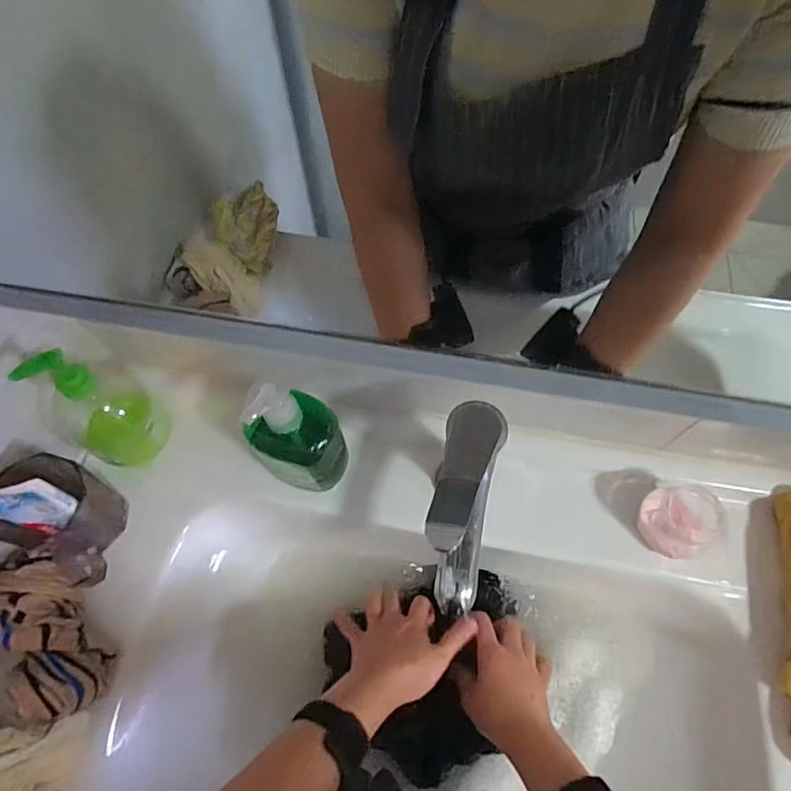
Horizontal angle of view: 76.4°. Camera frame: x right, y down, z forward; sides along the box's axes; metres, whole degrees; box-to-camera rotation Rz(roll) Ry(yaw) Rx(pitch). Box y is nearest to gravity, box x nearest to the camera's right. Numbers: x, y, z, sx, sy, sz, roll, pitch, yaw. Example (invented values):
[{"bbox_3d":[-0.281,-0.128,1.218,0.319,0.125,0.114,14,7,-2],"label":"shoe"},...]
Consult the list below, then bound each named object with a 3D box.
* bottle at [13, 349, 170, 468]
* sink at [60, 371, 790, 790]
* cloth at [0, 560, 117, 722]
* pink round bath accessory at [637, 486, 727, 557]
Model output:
[{"bbox_3d":[-0.285,0.009,0.473,0.086,0.151,0.072,-40,70,-17],"label":"bottle"},{"bbox_3d":[0.082,0.258,0.482,0.674,0.149,0.447,9,64,5],"label":"sink"},{"bbox_3d":[-0.307,0.208,0.437,0.081,0.060,0.139,-21,65,-9],"label":"cloth"},{"bbox_3d":[0.266,0.118,0.477,0.067,0.056,0.059,-21,65,-9],"label":"pink round bath accessory"}]

